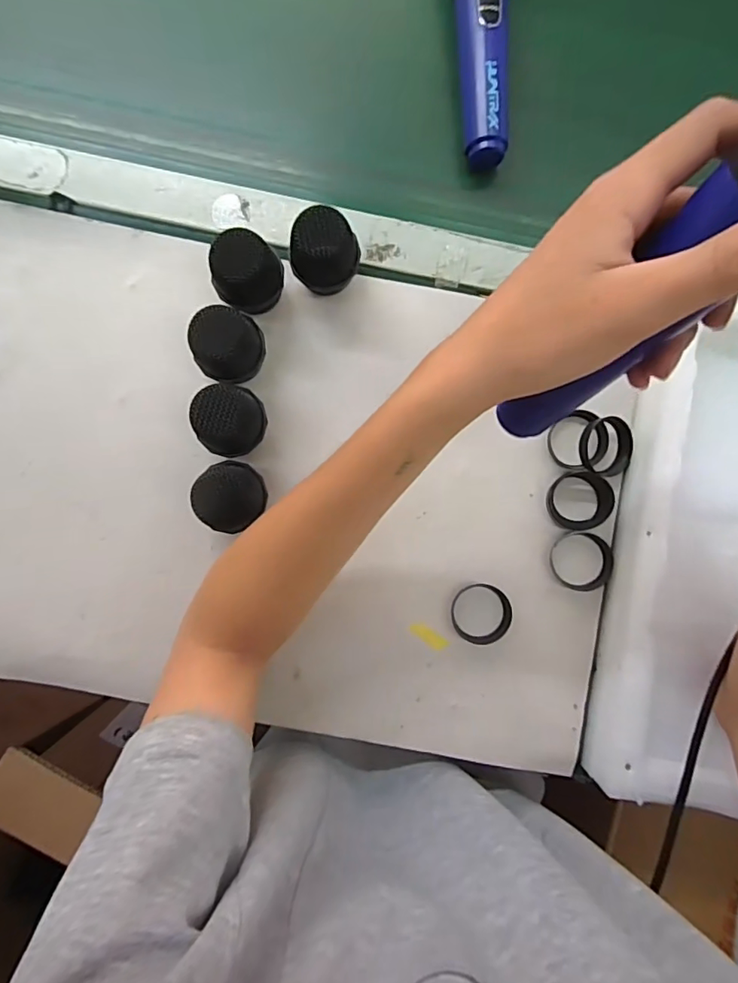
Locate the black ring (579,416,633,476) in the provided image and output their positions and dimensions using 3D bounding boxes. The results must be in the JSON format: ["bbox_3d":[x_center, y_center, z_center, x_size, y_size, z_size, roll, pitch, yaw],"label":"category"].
[{"bbox_3d":[0.175,-0.033,0.376,0.044,0.012,0.044,-4,102,-18],"label":"black ring"}]

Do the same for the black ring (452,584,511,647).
[{"bbox_3d":[0.084,0.092,0.379,0.045,0.010,0.045,0,88,-2],"label":"black ring"}]

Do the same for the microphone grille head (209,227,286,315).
[{"bbox_3d":[-0.084,-0.147,0.354,0.046,0.057,0.042,18,88,-1],"label":"microphone grille head"}]

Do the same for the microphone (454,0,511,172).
[{"bbox_3d":[0.084,-0.345,0.377,0.042,0.054,0.192,-2,88,-2],"label":"microphone"}]

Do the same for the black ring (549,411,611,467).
[{"bbox_3d":[0.157,-0.038,0.379,0.042,0.012,0.041,0,87,-1],"label":"black ring"}]

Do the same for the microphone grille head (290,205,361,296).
[{"bbox_3d":[-0.030,-0.163,0.356,0.046,0.057,0.039,-23,89,-3],"label":"microphone grille head"}]

